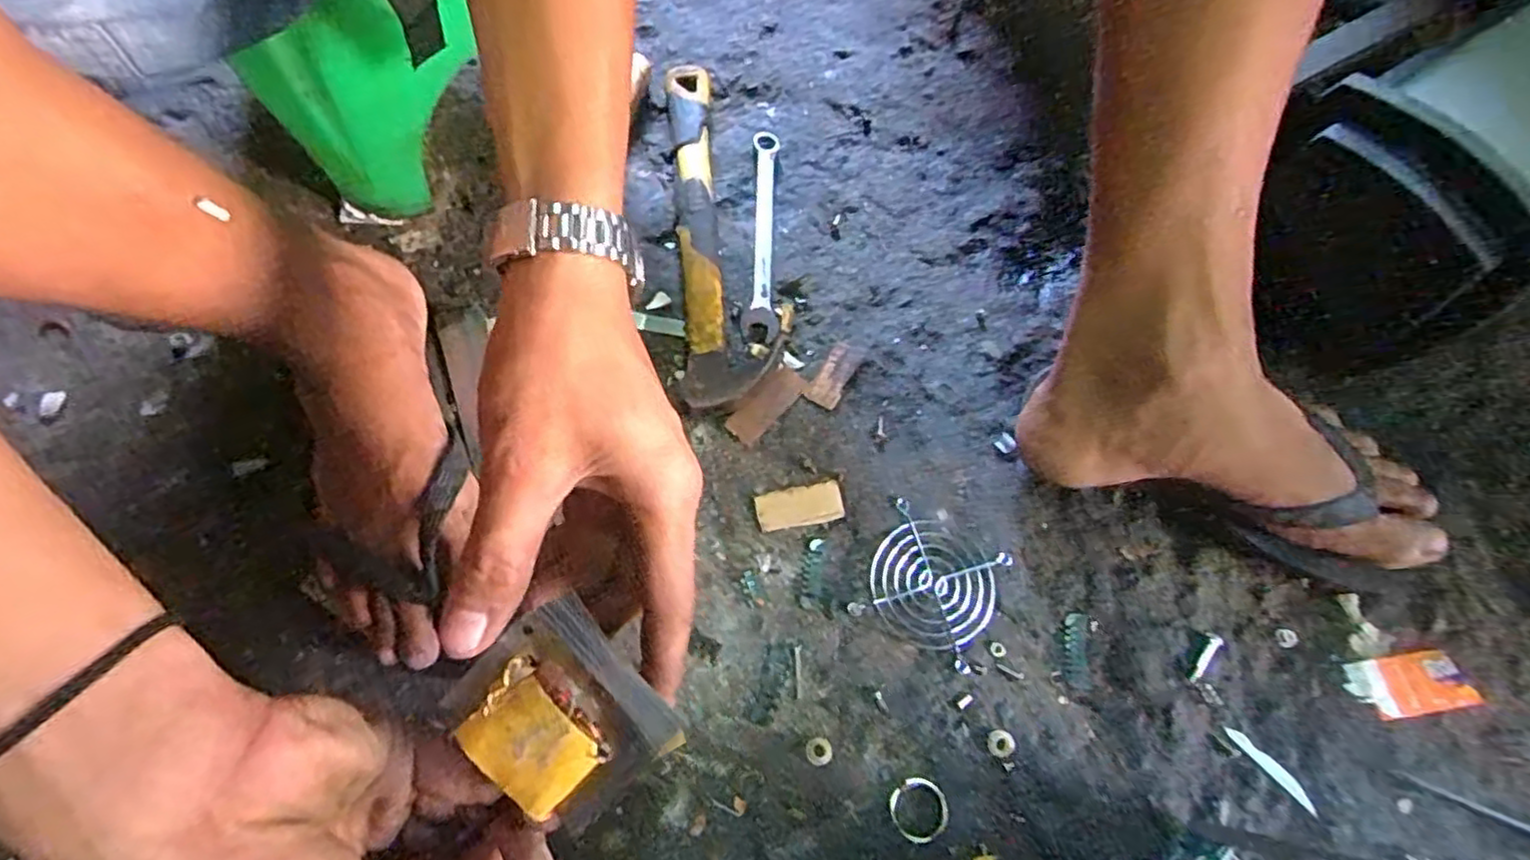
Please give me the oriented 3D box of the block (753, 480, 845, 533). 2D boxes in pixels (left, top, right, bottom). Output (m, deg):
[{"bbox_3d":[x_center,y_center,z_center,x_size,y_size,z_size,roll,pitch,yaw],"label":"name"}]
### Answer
[{"bbox_3d":[0.021,0.047,0.432,0.052,0.004,0.024,-10,72,-5],"label":"block"}]

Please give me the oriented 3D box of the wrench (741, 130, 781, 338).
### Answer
[{"bbox_3d":[-0.001,-0.143,0.502,0.024,0.009,0.165,2,71,-1],"label":"wrench"}]

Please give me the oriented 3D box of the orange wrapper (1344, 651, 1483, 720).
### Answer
[{"bbox_3d":[0.374,0.148,0.409,0.062,0.012,0.032,-8,72,-5],"label":"orange wrapper"}]

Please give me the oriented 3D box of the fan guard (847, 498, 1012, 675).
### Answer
[{"bbox_3d":[0.100,0.092,0.422,0.075,0.009,0.073,27,72,7],"label":"fan guard"}]

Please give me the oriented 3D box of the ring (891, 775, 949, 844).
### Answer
[{"bbox_3d":[0.085,0.209,0.388,0.031,0.004,0.032,1,71,-2],"label":"ring"}]

